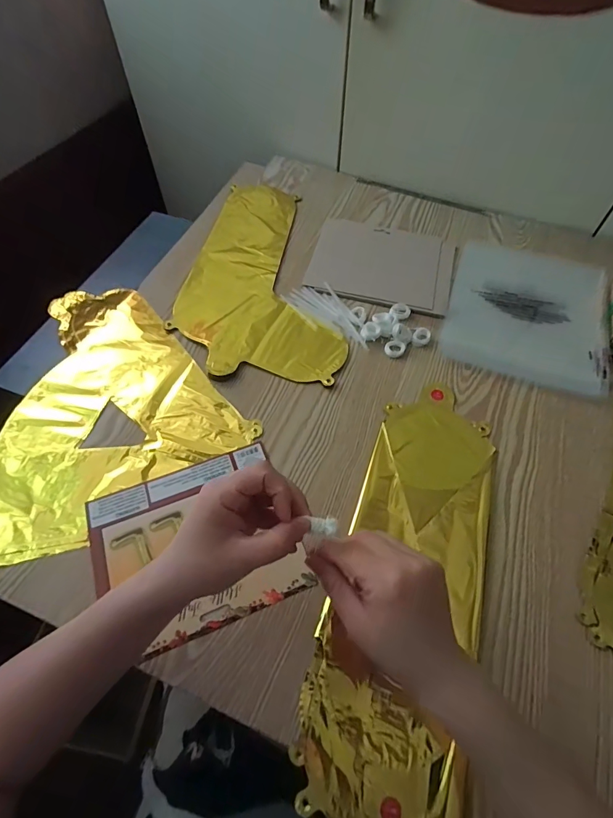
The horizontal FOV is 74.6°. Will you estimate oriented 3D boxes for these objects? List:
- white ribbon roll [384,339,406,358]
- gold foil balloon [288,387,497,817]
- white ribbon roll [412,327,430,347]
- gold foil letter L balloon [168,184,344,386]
[{"bbox_3d":[0.116,-0.079,0.528,0.026,0.006,0.024,0,59,-1],"label":"white ribbon roll"},{"bbox_3d":[0.102,0.157,0.385,0.134,0.011,0.417,17,60,9],"label":"gold foil balloon"},{"bbox_3d":[0.153,-0.097,0.535,0.022,0.008,0.029,21,61,11],"label":"white ribbon roll"},{"bbox_3d":[-0.060,-0.212,0.603,0.225,0.007,0.402,3,59,1],"label":"gold foil letter L balloon"}]

